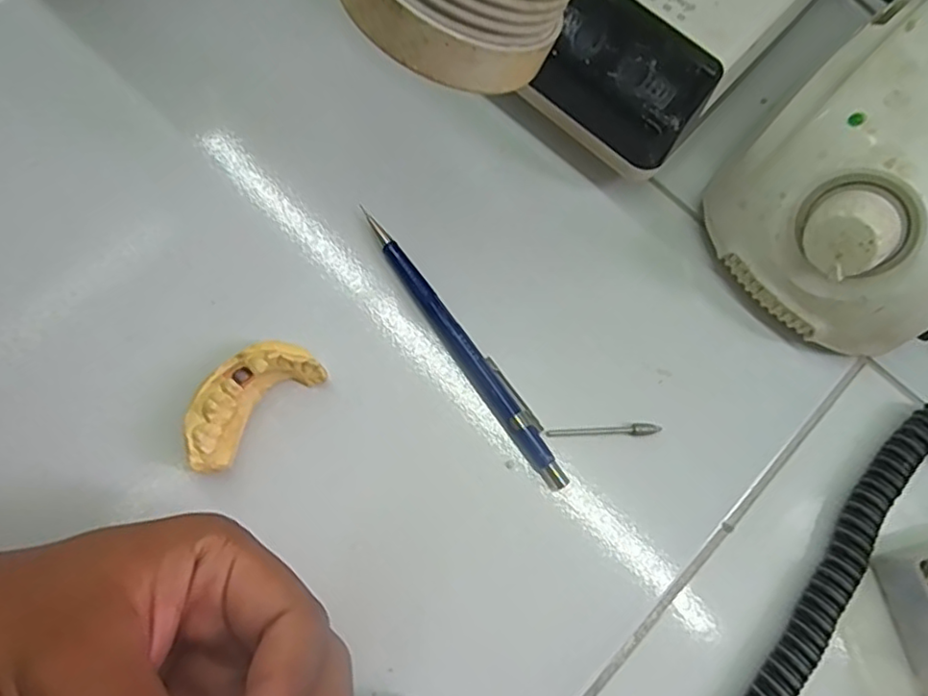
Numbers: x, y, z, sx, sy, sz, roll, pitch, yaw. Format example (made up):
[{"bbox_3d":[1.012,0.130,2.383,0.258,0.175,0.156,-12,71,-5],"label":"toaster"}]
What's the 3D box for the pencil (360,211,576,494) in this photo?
[{"bbox_3d":[0.000,-0.001,0.253,0.012,0.010,0.133,-34,78,-12],"label":"pencil"}]

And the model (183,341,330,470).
[{"bbox_3d":[-0.083,0.020,0.238,0.026,0.026,0.056,43,76,9],"label":"model"}]

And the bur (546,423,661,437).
[{"bbox_3d":[0.056,0.033,0.248,0.045,0.004,0.004,-3,74,-1],"label":"bur"}]

